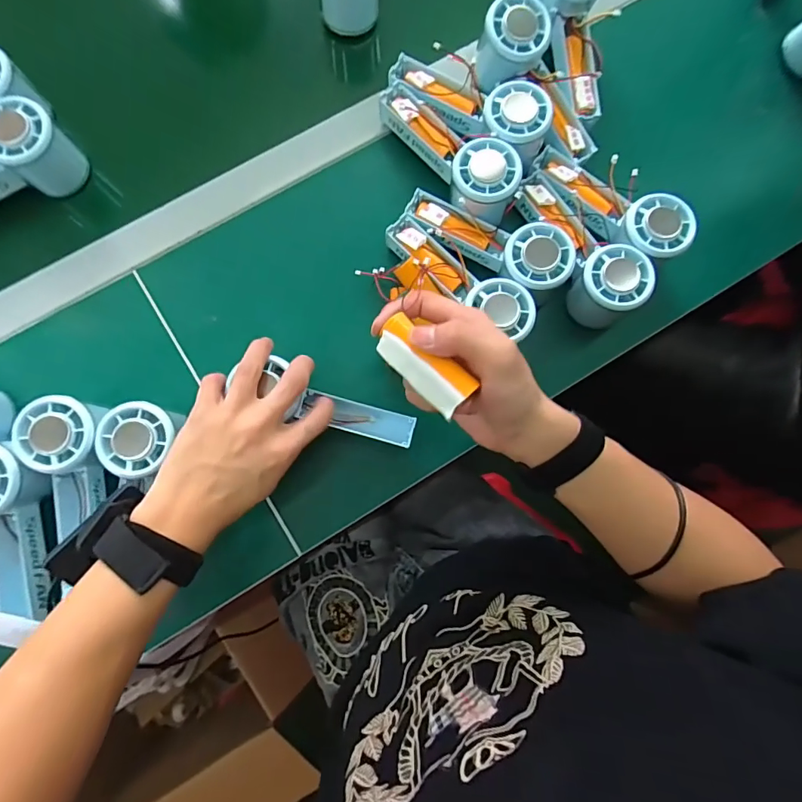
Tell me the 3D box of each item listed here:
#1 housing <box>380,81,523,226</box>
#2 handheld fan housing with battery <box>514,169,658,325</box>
[{"bbox_3d":[0.041,-0.222,0.411,0.062,0.035,0.162,-40,74,-6],"label":"housing"},{"bbox_3d":[0.153,-0.135,0.411,0.058,0.056,0.150,-38,87,-6],"label":"handheld fan housing with battery"}]

